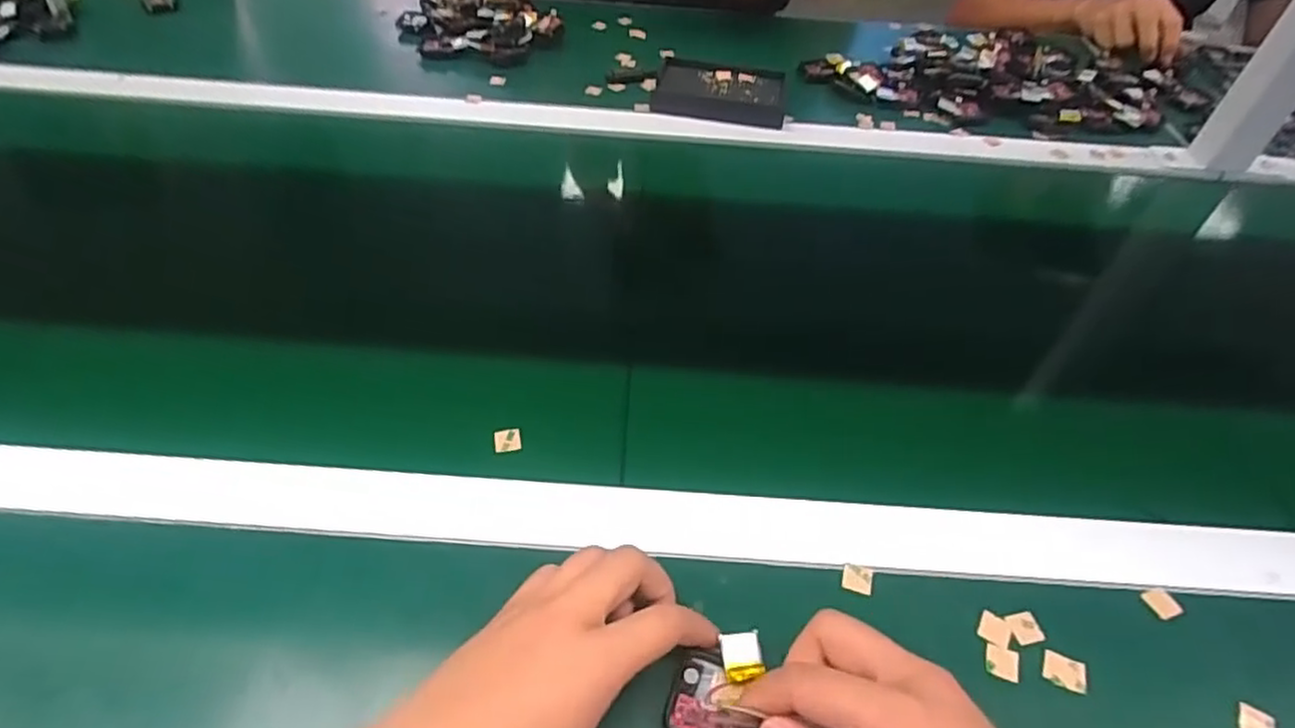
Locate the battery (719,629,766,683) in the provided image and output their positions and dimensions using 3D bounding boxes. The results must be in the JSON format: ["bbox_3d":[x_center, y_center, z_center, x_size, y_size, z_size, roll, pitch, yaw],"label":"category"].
[{"bbox_3d":[0.046,0.138,0.325,0.019,0.004,0.021,-2,48,-7],"label":"battery"}]

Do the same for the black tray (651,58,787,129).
[{"bbox_3d":[0.079,-0.291,0.730,0.136,0.022,0.099,11,49,7],"label":"black tray"}]

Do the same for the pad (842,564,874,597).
[{"bbox_3d":[0.114,0.117,0.371,0.016,0.005,0.014,13,48,7],"label":"pad"}]

